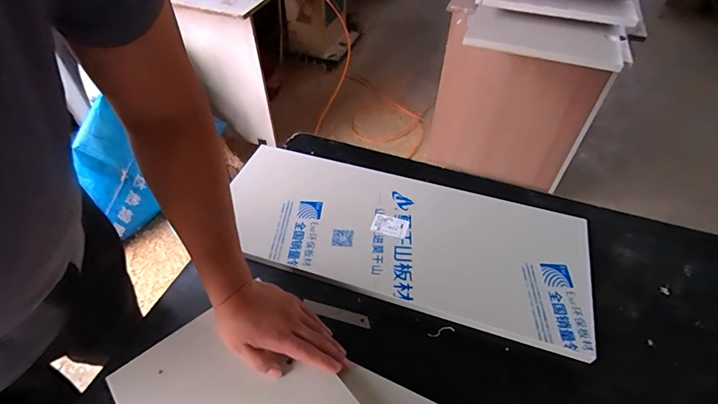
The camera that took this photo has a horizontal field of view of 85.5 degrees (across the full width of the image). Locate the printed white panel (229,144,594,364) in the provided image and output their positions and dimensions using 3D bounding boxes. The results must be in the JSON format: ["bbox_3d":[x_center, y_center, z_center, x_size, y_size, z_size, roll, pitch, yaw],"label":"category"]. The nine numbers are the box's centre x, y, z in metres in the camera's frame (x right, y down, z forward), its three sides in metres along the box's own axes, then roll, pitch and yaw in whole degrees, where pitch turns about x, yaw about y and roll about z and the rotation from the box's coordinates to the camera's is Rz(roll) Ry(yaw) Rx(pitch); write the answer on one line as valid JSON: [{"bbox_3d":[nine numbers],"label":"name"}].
[{"bbox_3d":[0.055,0.042,0.655,0.611,0.024,0.255,15,48,12],"label":"printed white panel"}]

